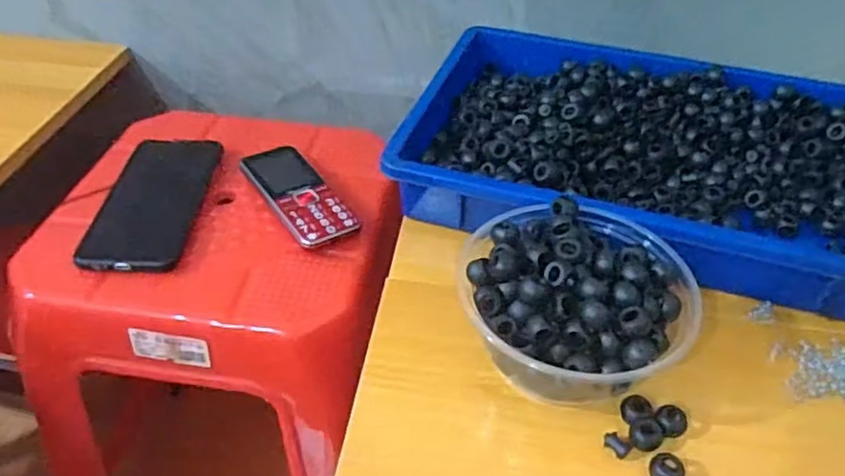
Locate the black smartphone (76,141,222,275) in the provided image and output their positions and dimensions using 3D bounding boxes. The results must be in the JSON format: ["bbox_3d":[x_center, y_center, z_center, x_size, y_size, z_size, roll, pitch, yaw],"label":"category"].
[{"bbox_3d":[-0.222,-0.032,0.552,0.078,0.014,0.153,4,42,2],"label":"black smartphone"}]

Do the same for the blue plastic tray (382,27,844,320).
[{"bbox_3d":[0.178,-0.065,0.525,0.363,0.061,0.267,15,43,13],"label":"blue plastic tray"}]

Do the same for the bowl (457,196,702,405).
[{"bbox_3d":[0.087,0.039,0.396,0.123,0.069,0.121,2,42,-1],"label":"bowl"}]

